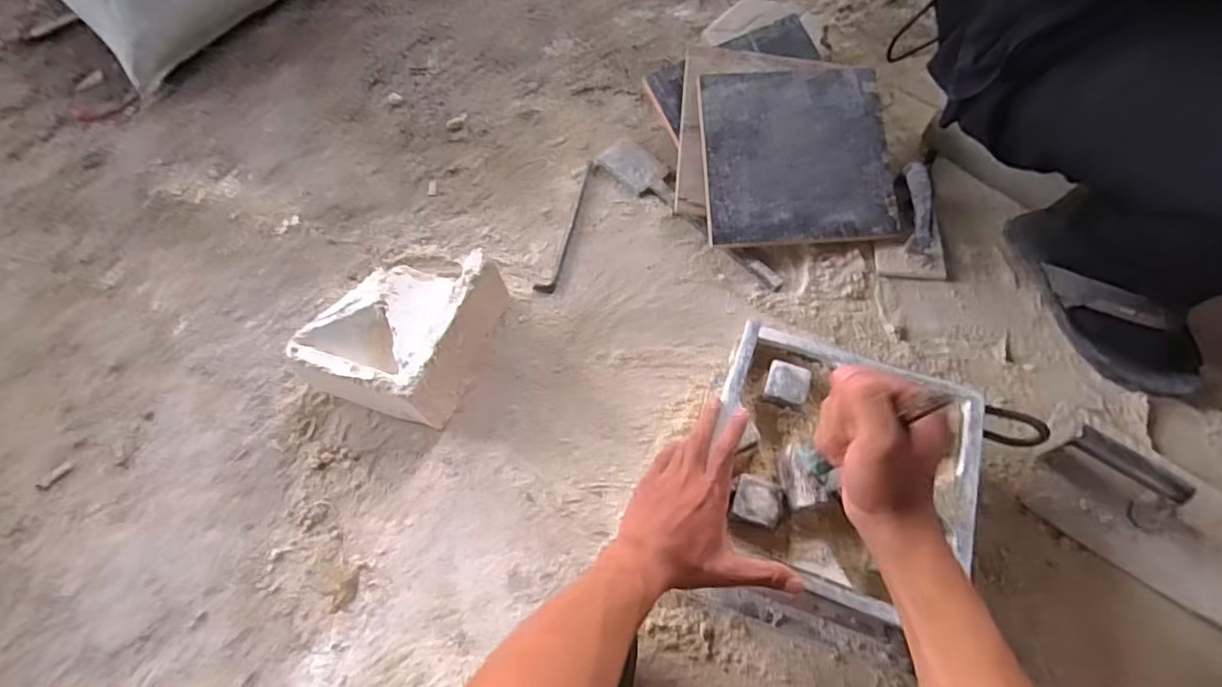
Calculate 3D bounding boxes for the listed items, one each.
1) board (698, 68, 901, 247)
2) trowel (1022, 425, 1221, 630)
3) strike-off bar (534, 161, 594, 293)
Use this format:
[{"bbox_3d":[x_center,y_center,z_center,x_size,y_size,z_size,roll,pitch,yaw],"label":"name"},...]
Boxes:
[{"bbox_3d":[0.249,-0.255,0.776,0.244,0.011,0.245,-3,80,0],"label":"board"},{"bbox_3d":[0.558,0.163,0.572,0.223,0.078,0.138,34,69,19],"label":"trowel"},{"bbox_3d":[-0.063,-0.169,0.807,0.026,0.008,0.226,10,63,9],"label":"strike-off bar"}]

